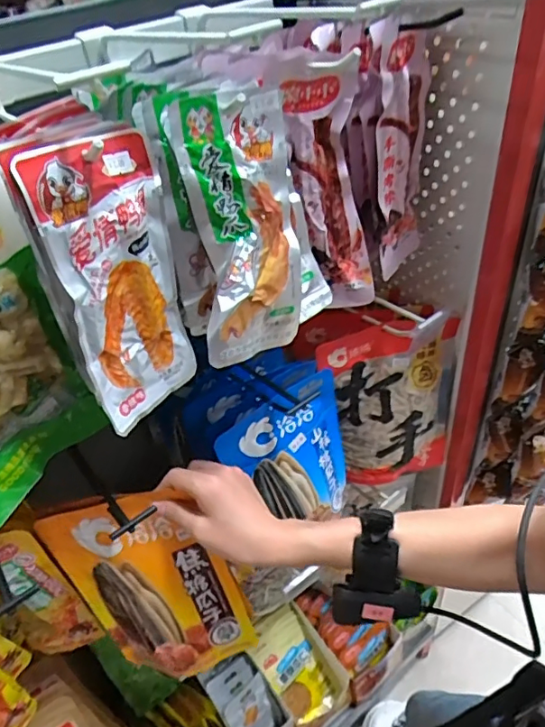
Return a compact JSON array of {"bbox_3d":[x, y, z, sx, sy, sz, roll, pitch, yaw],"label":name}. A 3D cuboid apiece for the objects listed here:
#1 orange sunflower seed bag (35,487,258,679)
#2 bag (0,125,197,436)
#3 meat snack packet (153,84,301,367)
[{"bbox_3d":[-0.117,0.215,0.509,0.147,0.206,0.022,-16,20,12],"label":"orange sunflower seed bag"},{"bbox_3d":[-0.105,-0.051,0.364,0.022,0.190,0.093,17,42,34],"label":"bag"},{"bbox_3d":[-0.020,-0.100,0.384,0.094,0.188,0.024,-19,21,-31],"label":"meat snack packet"}]

